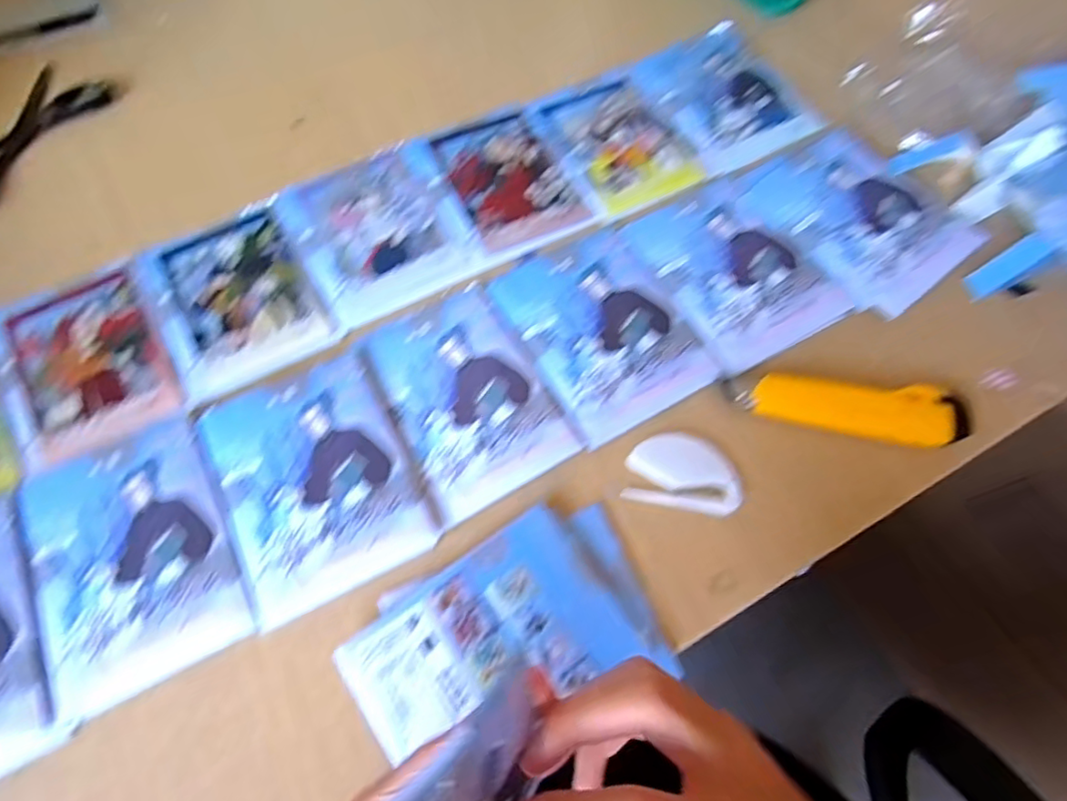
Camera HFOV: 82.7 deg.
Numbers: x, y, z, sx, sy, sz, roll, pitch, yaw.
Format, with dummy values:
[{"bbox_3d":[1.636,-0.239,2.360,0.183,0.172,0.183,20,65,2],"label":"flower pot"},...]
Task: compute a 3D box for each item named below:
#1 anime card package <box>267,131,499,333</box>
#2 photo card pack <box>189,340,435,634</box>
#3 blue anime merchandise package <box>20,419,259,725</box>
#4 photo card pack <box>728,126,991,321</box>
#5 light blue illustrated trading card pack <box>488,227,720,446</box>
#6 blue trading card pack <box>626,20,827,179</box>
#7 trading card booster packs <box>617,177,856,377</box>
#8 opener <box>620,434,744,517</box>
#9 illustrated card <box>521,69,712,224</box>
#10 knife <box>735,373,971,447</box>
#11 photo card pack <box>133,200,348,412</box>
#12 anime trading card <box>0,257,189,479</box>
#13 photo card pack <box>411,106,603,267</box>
[{"bbox_3d":[-0.117,-0.134,0.462,0.125,0.004,0.140,-26,69,-11],"label":"anime card package"},{"bbox_3d":[-0.138,0.046,0.378,0.112,0.008,0.149,-25,69,-10],"label":"photo card pack"},{"bbox_3d":[-0.238,0.092,0.359,0.108,0.008,0.146,-25,69,-10],"label":"blue anime merchandise package"},{"bbox_3d":[0.247,-0.144,0.462,0.110,0.015,0.154,-38,70,-10],"label":"photo card pack"},{"bbox_3d":[0.047,-0.051,0.424,0.107,0.004,0.146,-28,70,-11],"label":"light blue illustrated trading card pack"},{"bbox_3d":[0.159,-0.259,0.512,0.111,0.009,0.138,-27,69,-11],"label":"blue trading card pack"},{"bbox_3d":[0.144,-0.098,0.443,0.105,0.004,0.143,-28,70,-11],"label":"trading card booster packs"},{"bbox_3d":[0.097,0.047,0.389,0.072,0.006,0.046,10,67,5],"label":"opener"},{"bbox_3d":[0.067,-0.213,0.497,0.100,0.004,0.135,-26,69,-10],"label":"illustrated card"},{"bbox_3d":[0.208,0.005,0.393,0.140,0.016,0.043,6,67,2],"label":"knife"},{"bbox_3d":[-0.216,-0.076,0.439,0.108,0.007,0.144,-28,70,-11],"label":"photo card pack"},{"bbox_3d":[-0.309,-0.028,0.416,0.103,0.006,0.143,-28,70,-11],"label":"anime trading card"},{"bbox_3d":[-0.023,-0.176,0.480,0.095,0.004,0.138,-26,69,-11],"label":"photo card pack"}]

